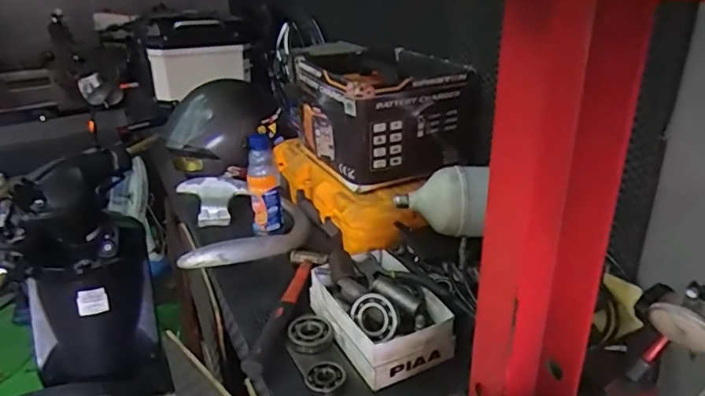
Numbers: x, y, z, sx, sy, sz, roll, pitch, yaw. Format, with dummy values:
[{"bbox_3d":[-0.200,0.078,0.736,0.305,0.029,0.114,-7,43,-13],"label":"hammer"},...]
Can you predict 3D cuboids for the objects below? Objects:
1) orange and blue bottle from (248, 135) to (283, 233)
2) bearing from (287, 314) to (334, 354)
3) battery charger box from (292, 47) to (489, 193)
[{"bbox_3d":[-0.180,-0.034,1.059,0.063,0.181,0.053,-5,25,-5],"label":"orange and blue bottle"},{"bbox_3d":[-0.066,0.203,0.789,0.062,0.018,0.072,-11,26,-18],"label":"bearing"},{"bbox_3d":[0.060,-0.184,1.112,0.312,0.194,0.341,-8,25,-12],"label":"battery charger box"}]

